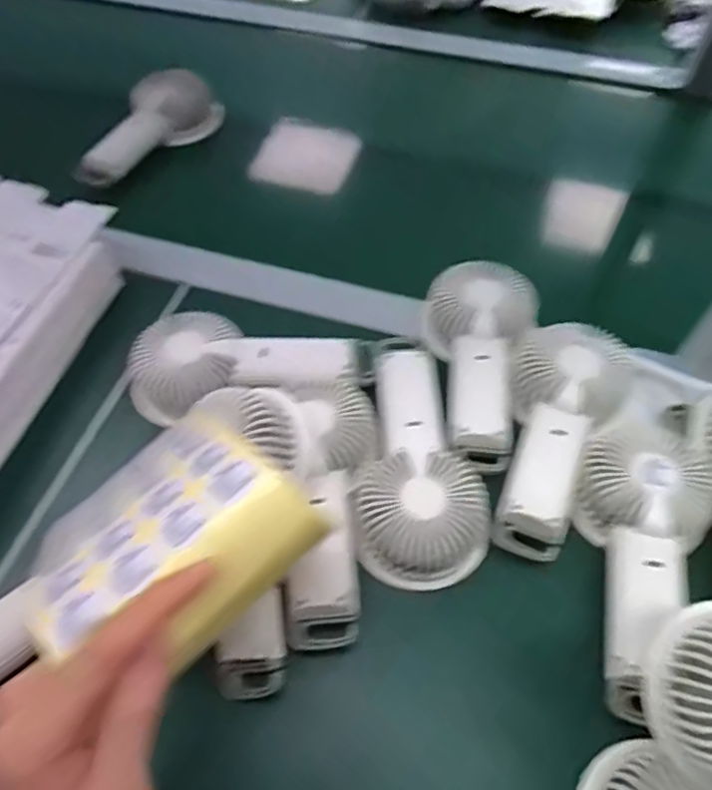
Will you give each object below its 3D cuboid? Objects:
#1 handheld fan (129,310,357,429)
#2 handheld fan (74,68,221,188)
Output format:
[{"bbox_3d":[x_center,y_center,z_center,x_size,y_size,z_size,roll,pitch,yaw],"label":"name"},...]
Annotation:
[{"bbox_3d":[-0.084,-0.026,0.463,0.185,0.049,0.074,-6,58,-3],"label":"handheld fan"},{"bbox_3d":[-0.224,-0.291,0.635,0.051,0.068,0.187,32,64,20],"label":"handheld fan"}]

